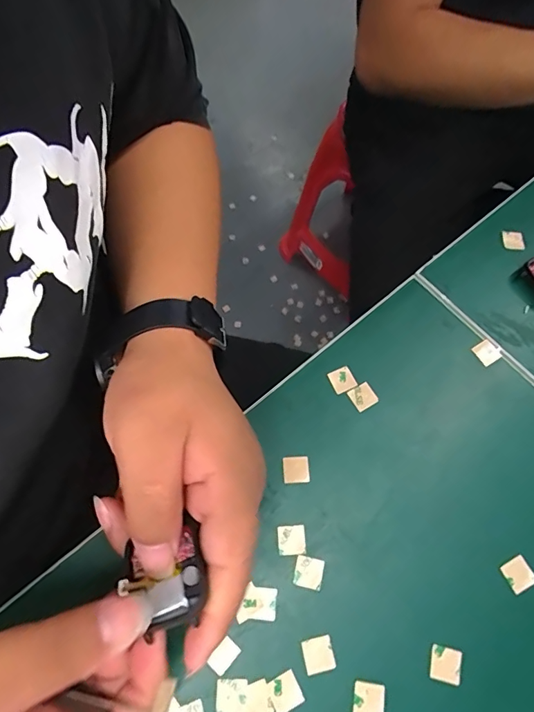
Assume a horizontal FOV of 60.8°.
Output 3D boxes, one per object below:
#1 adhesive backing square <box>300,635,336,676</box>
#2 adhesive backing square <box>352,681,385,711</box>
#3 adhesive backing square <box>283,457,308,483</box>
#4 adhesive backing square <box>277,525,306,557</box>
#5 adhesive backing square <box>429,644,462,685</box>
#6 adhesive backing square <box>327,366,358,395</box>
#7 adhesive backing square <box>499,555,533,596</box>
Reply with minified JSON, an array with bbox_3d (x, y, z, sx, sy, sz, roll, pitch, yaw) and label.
[{"bbox_3d":[0.027,0.157,0.239,0.016,0.004,0.016,-10,69,-8],"label":"adhesive backing square"},{"bbox_3d":[0.052,0.176,0.232,0.016,0.004,0.016,7,67,5],"label":"adhesive backing square"},{"bbox_3d":[0.018,0.069,0.275,0.015,0.004,0.016,-2,66,-3],"label":"adhesive backing square"},{"bbox_3d":[0.014,0.106,0.260,0.015,0.004,0.016,-3,70,-1],"label":"adhesive backing square"},{"bbox_3d":[0.094,0.163,0.240,0.016,0.004,0.016,13,69,4],"label":"adhesive backing square"},{"bbox_3d":[0.050,0.016,0.298,0.015,0.004,0.015,-24,69,-12],"label":"adhesive backing square"},{"bbox_3d":[0.142,0.124,0.257,0.016,0.004,0.015,-28,68,-6],"label":"adhesive backing square"}]

